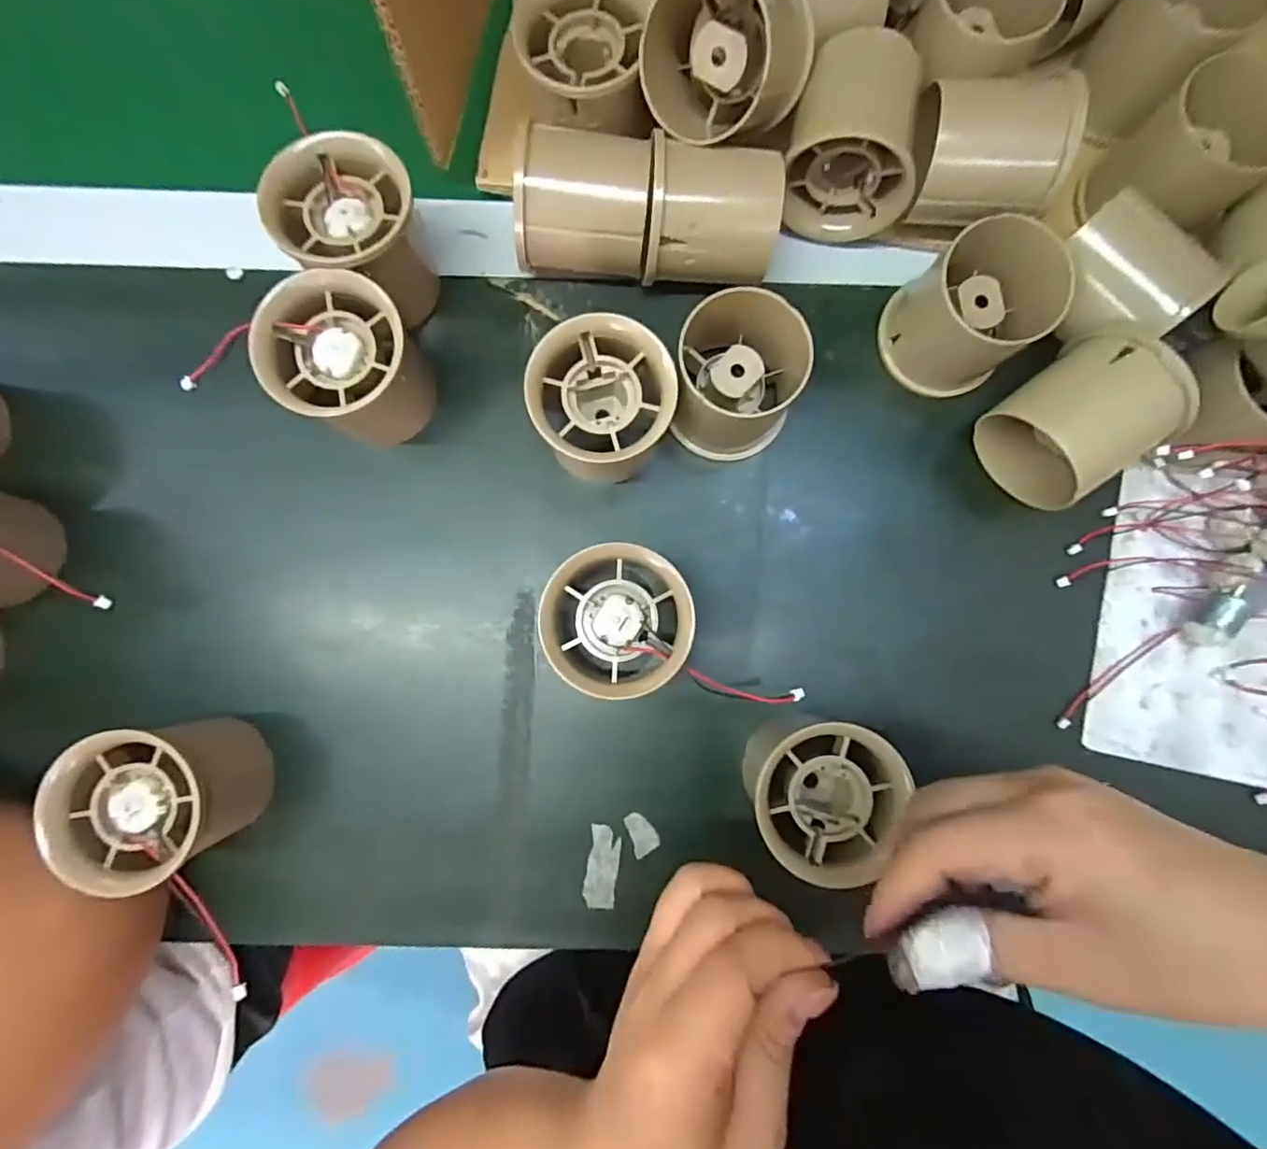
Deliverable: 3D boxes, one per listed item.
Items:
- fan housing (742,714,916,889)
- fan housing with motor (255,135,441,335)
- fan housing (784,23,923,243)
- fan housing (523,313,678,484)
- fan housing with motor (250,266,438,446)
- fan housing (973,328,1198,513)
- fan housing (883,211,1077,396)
[{"bbox_3d":[0.067,0.081,0.239,0.058,0.061,0.052,25,85,2],"label":"fan housing"},{"bbox_3d":[-0.112,-0.137,0.245,0.052,0.048,0.056,13,85,1],"label":"fan housing with motor"},{"bbox_3d":[0.092,-0.182,0.255,0.051,0.050,0.060,9,85,0],"label":"fan housing"},{"bbox_3d":[-0.013,-0.067,0.243,0.052,0.051,0.052,0,85,-1],"label":"fan housing"},{"bbox_3d":[-0.115,-0.085,0.247,0.049,0.055,0.051,0,85,-1],"label":"fan housing with motor"},{"bbox_3d":[0.179,-0.061,0.241,0.052,0.045,0.051,-34,86,-3],"label":"fan housing"},{"bbox_3d":[0.139,-0.110,0.249,0.048,0.050,0.052,-40,86,-4],"label":"fan housing"}]

